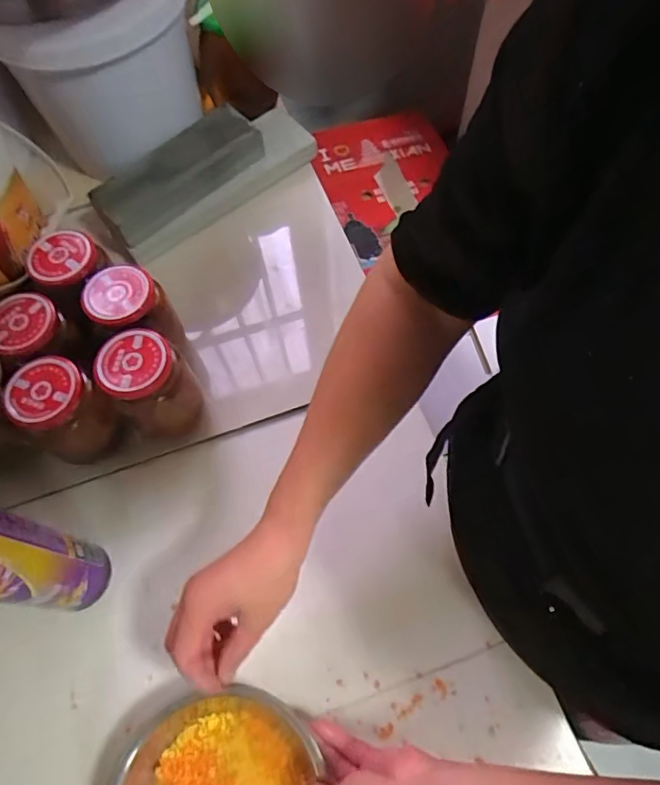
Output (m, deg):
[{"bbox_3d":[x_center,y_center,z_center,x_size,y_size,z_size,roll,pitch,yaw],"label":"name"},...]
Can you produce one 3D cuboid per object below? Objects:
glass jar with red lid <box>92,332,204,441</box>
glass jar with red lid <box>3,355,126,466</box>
[{"bbox_3d":[-0.181,-0.001,0.536,0.072,0.112,0.077,-1,64,2],"label":"glass jar with red lid"},{"bbox_3d":[-0.261,0.023,0.526,0.077,0.117,0.070,-1,64,2],"label":"glass jar with red lid"}]

